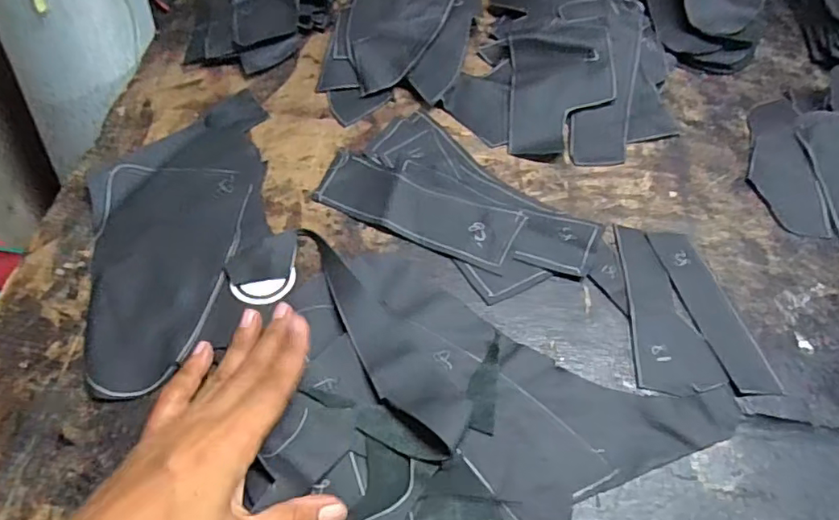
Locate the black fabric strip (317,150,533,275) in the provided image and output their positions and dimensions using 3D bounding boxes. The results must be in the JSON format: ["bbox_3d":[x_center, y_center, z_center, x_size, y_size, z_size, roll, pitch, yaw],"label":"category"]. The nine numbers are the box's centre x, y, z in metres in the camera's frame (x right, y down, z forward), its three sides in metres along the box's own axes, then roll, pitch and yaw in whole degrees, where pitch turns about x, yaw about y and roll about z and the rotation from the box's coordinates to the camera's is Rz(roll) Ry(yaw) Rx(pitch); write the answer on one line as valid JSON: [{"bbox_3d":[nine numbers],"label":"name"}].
[{"bbox_3d":[-0.002,-0.036,0.380,0.142,0.010,0.048,24,61,11],"label":"black fabric strip"}]

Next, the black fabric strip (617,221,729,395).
[{"bbox_3d":[0.157,0.028,0.349,0.049,0.004,0.115,3,59,-1],"label":"black fabric strip"}]

